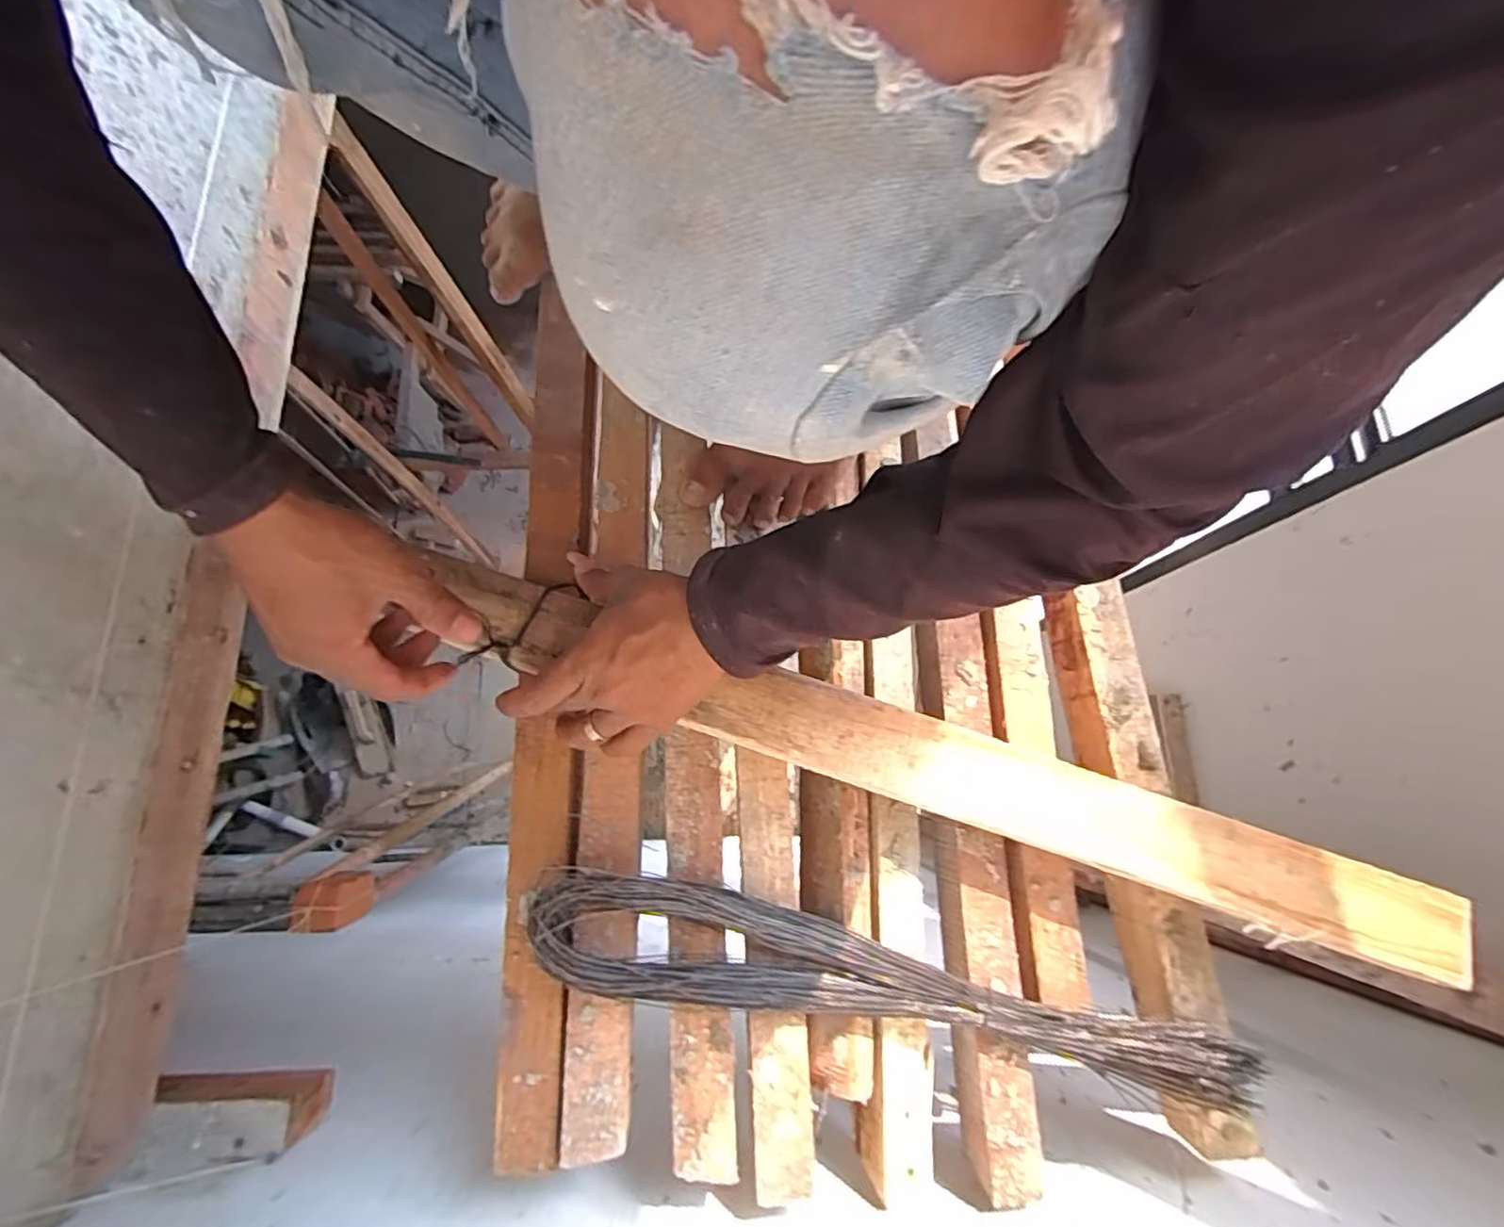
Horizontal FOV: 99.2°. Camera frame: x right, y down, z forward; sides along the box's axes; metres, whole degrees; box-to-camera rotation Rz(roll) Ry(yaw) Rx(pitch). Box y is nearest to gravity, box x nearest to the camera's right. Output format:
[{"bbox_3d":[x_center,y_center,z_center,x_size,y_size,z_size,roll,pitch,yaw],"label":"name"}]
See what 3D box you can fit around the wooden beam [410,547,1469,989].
[{"bbox_3d":[0.115,0.098,0.429,0.690,0.028,0.060,19,77,2],"label":"wooden beam"}]

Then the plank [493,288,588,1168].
[{"bbox_3d":[-0.147,0.044,0.461,0.043,0.018,0.605,-1,77,-2],"label":"plank"}]

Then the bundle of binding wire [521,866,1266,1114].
[{"bbox_3d":[0.084,0.247,0.396,0.466,0.051,0.078,15,77,2],"label":"bundle of binding wire"}]

